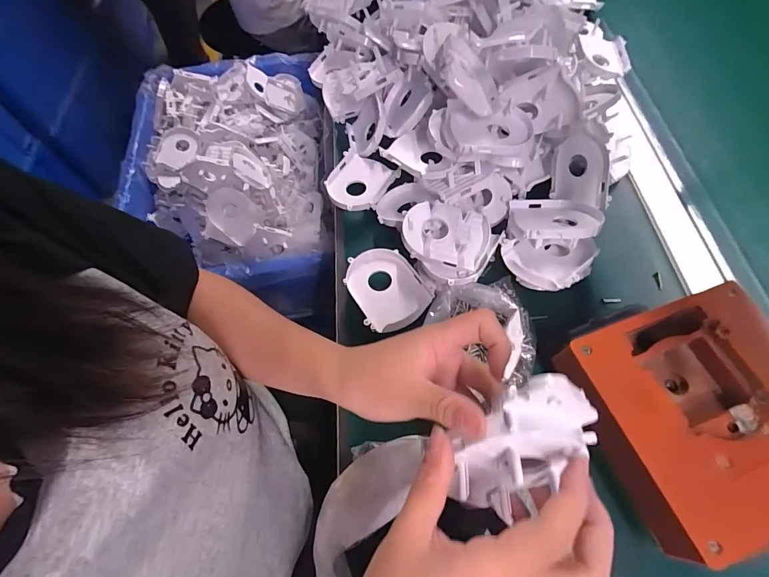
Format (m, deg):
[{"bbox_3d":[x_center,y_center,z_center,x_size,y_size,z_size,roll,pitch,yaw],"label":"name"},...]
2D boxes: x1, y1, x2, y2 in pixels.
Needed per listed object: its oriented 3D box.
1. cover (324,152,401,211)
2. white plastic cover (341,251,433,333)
[{"bbox_3d":[-0.029,-0.122,0.444,0.071,0.020,0.084,28,68,16],"label":"cover"},{"bbox_3d":[0.003,-0.001,0.372,0.068,0.013,0.088,-29,65,-11],"label":"white plastic cover"}]

